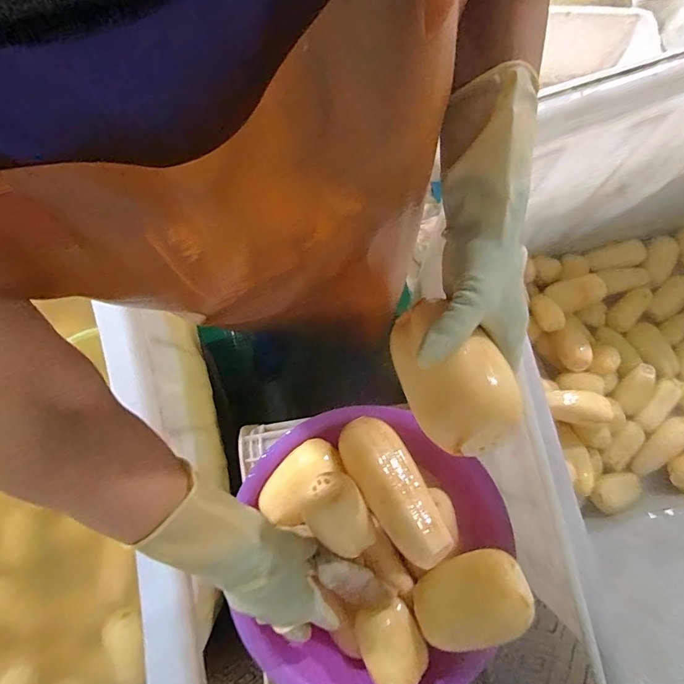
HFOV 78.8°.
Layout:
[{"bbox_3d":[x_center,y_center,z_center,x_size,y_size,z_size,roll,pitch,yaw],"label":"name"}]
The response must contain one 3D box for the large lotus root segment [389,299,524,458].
[{"bbox_3d":[0.089,0.026,0.327,0.067,0.072,0.127,13,41,-34],"label":"large lotus root segment"}]

